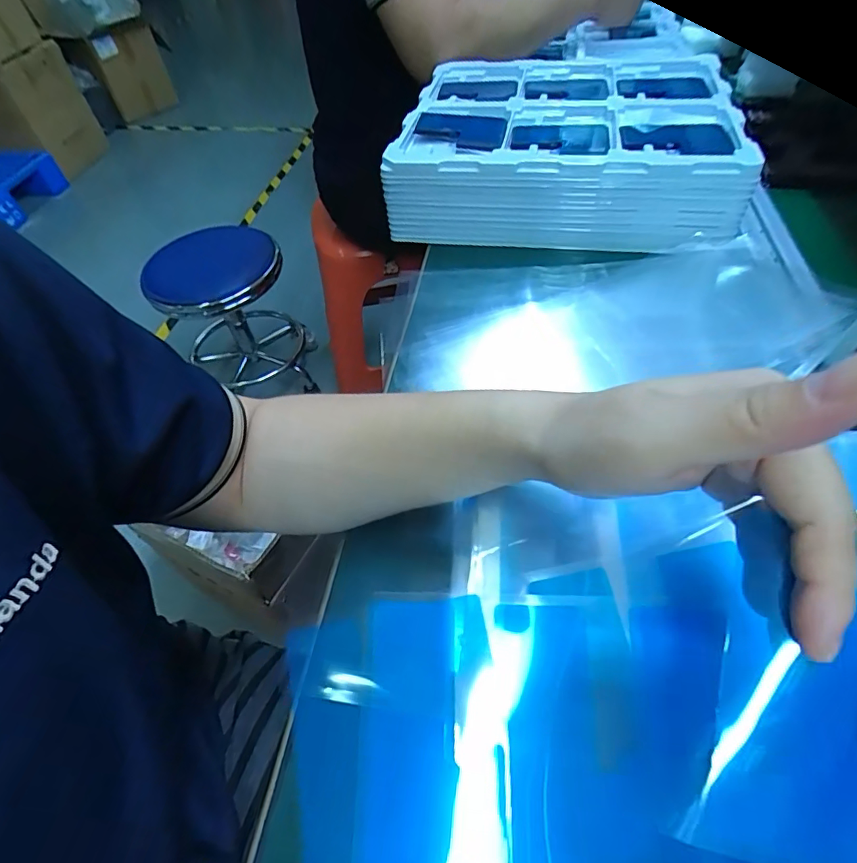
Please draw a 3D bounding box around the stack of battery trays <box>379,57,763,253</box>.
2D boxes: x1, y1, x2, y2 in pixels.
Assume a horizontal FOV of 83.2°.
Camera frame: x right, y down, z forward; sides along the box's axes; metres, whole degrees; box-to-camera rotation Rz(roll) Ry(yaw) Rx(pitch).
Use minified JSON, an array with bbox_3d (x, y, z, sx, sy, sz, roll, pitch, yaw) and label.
[{"bbox_3d":[0.140,-0.301,0.519,0.317,0.089,0.264,7,52,10],"label":"stack of battery trays"}]

